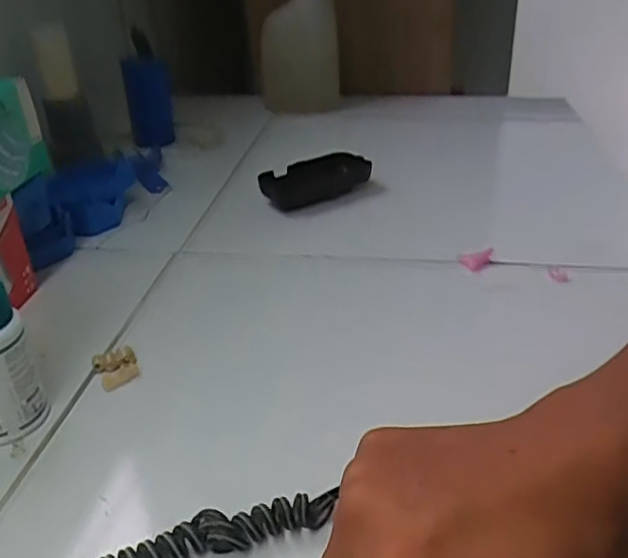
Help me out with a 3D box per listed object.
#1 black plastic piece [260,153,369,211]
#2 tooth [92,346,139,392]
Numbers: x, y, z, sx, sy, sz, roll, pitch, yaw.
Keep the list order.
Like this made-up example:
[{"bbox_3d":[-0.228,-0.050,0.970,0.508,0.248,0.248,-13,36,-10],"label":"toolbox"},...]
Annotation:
[{"bbox_3d":[0.001,-0.098,0.624,0.109,0.028,0.050,-20,34,-30],"label":"black plastic piece"},{"bbox_3d":[-0.121,0.055,0.393,0.025,0.010,0.029,-12,30,-17],"label":"tooth"}]

